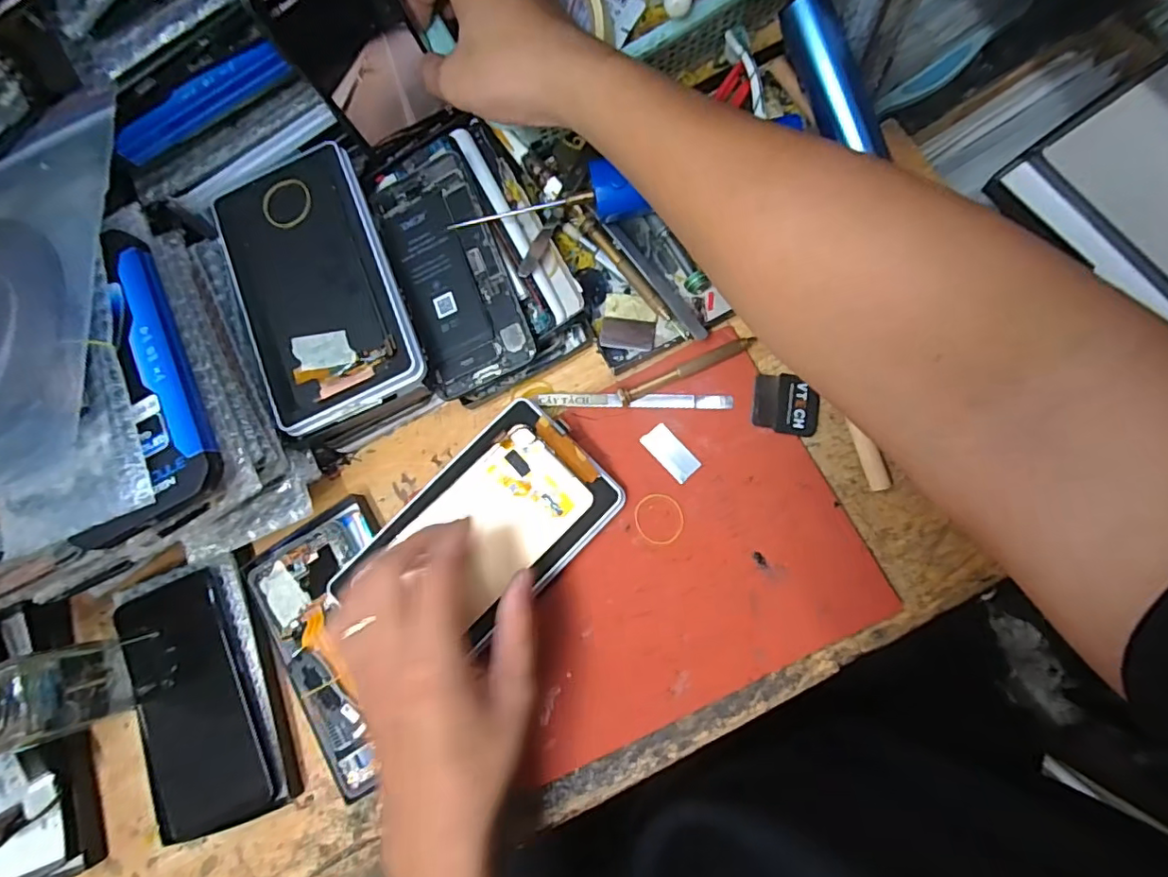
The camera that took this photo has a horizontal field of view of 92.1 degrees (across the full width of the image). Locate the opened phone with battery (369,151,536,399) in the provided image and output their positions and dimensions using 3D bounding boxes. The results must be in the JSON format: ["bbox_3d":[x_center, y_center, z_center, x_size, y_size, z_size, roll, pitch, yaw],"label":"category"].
[{"bbox_3d":[-0.091,-0.117,0.384,0.075,0.007,0.162,-21,79,5],"label":"opened phone with battery"}]

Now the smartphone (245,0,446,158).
[{"bbox_3d":[-0.136,-0.238,0.344,0.073,0.113,0.006,-36,65,2],"label":"smartphone"}]

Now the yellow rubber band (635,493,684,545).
[{"bbox_3d":[0.049,0.052,0.362,0.031,0.004,0.033,-8,78,6],"label":"yellow rubber band"}]

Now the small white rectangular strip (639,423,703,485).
[{"bbox_3d":[0.057,0.009,0.368,0.019,0.004,0.039,-42,78,-2],"label":"small white rectangular strip"}]

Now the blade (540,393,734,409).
[{"bbox_3d":[0.033,-0.025,0.376,0.128,0.010,0.009,1,82,9],"label":"blade"}]

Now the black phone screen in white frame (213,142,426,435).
[{"bbox_3d":[-0.178,-0.101,0.374,0.104,0.010,0.180,-23,80,3],"label":"black phone screen in white frame"}]

